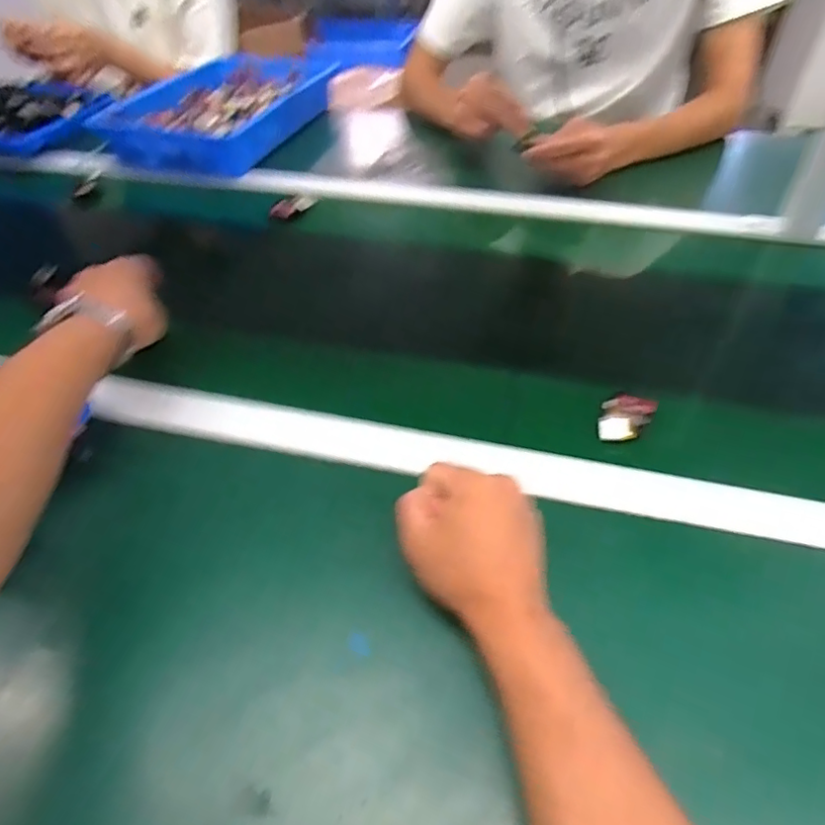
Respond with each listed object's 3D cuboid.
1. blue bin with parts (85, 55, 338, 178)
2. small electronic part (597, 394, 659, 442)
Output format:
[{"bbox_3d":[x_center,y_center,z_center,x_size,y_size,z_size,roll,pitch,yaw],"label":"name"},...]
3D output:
[{"bbox_3d":[-0.300,-0.487,0.903,0.250,0.062,0.358,13,48,14],"label":"blue bin with parts"},{"bbox_3d":[0.179,0.003,0.473,0.038,0.013,0.059,25,52,24],"label":"small electronic part"}]

